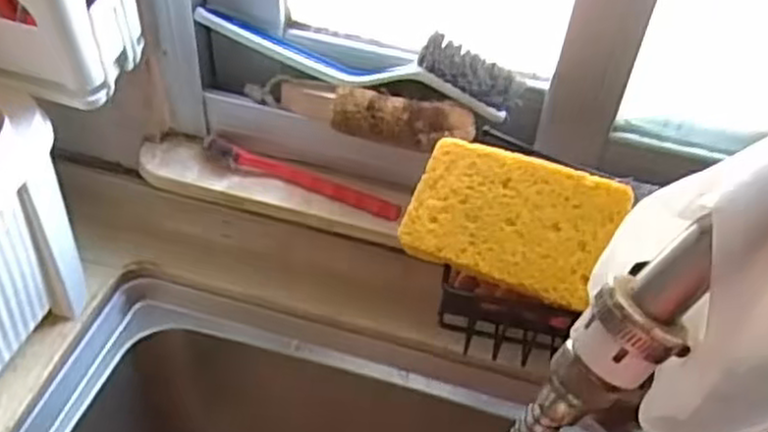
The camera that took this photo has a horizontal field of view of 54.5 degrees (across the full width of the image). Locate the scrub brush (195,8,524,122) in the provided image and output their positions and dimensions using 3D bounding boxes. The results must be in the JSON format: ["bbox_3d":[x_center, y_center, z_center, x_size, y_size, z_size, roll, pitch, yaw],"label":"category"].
[{"bbox_3d":[-0.025,-0.121,0.566,0.258,0.044,0.034,14,47,8],"label":"scrub brush"}]

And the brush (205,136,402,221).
[{"bbox_3d":[-0.063,-0.034,0.589,0.163,0.021,0.028,17,47,11],"label":"brush"}]

